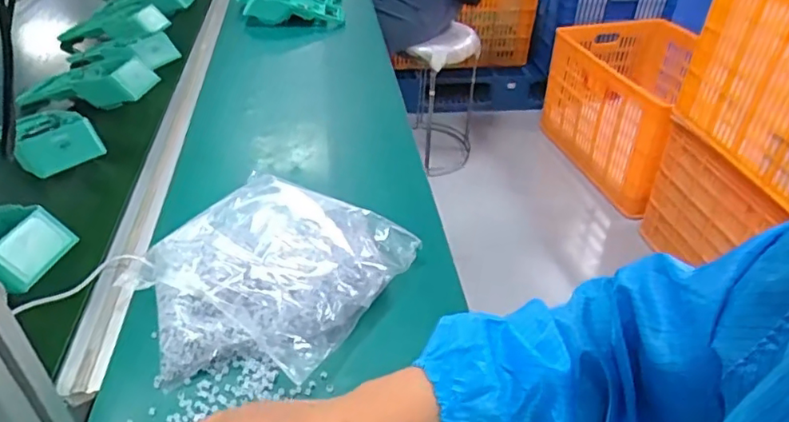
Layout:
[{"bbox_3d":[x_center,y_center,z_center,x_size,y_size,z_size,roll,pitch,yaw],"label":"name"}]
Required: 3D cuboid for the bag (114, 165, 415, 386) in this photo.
[{"bbox_3d":[-0.119,0.049,0.500,0.201,0.058,0.225,22,41,24],"label":"bag"}]

